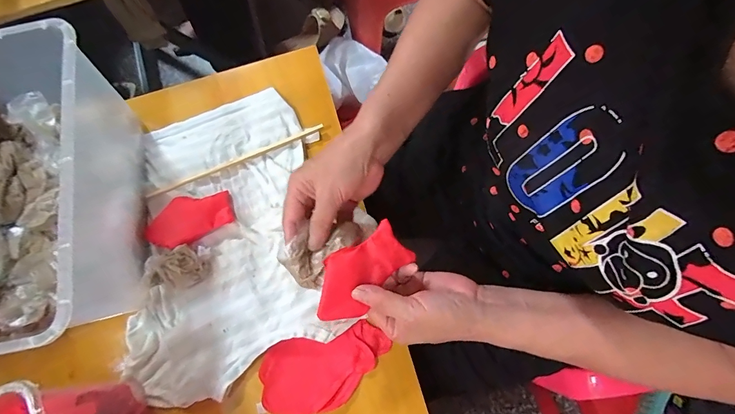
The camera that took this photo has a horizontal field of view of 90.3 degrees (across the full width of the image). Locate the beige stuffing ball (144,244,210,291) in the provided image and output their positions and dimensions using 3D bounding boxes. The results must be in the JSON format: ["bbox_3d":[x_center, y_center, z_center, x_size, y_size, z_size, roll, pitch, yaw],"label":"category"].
[{"bbox_3d":[-0.211,0.066,0.409,0.052,0.033,0.048,-1,75,3],"label":"beige stuffing ball"}]

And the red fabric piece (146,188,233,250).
[{"bbox_3d":[-0.209,0.012,0.430,0.098,0.010,0.054,-25,75,-4],"label":"red fabric piece"}]

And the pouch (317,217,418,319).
[{"bbox_3d":[-0.008,0.061,0.338,0.099,0.008,0.056,-40,99,-9],"label":"pouch"}]

